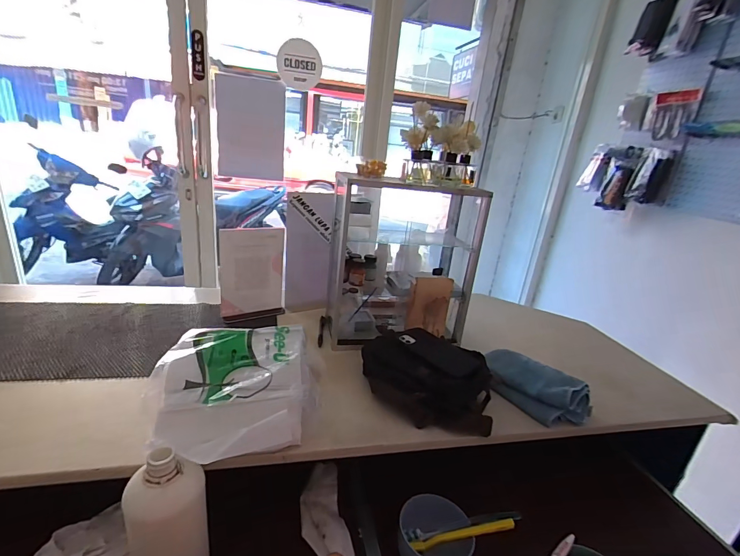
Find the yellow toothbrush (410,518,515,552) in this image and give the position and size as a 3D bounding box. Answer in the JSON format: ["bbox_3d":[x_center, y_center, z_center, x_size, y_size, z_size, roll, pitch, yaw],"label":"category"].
[{"bbox_3d":[0.139,0.383,0.549,0.152,0.015,0.018,-17,20,5],"label":"yellow toothbrush"}]

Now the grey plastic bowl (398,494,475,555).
[{"bbox_3d":[0.097,0.391,0.554,0.108,0.048,0.104,10,20,7],"label":"grey plastic bowl"}]

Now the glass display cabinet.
[{"bbox_3d":[0.062,-0.054,0.874,0.301,0.353,0.285,3,20,-10],"label":"glass display cabinet"}]

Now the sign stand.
[{"bbox_3d":[-0.279,-0.003,0.884,0.151,0.227,0.033,-6,24,-32],"label":"sign stand"}]

